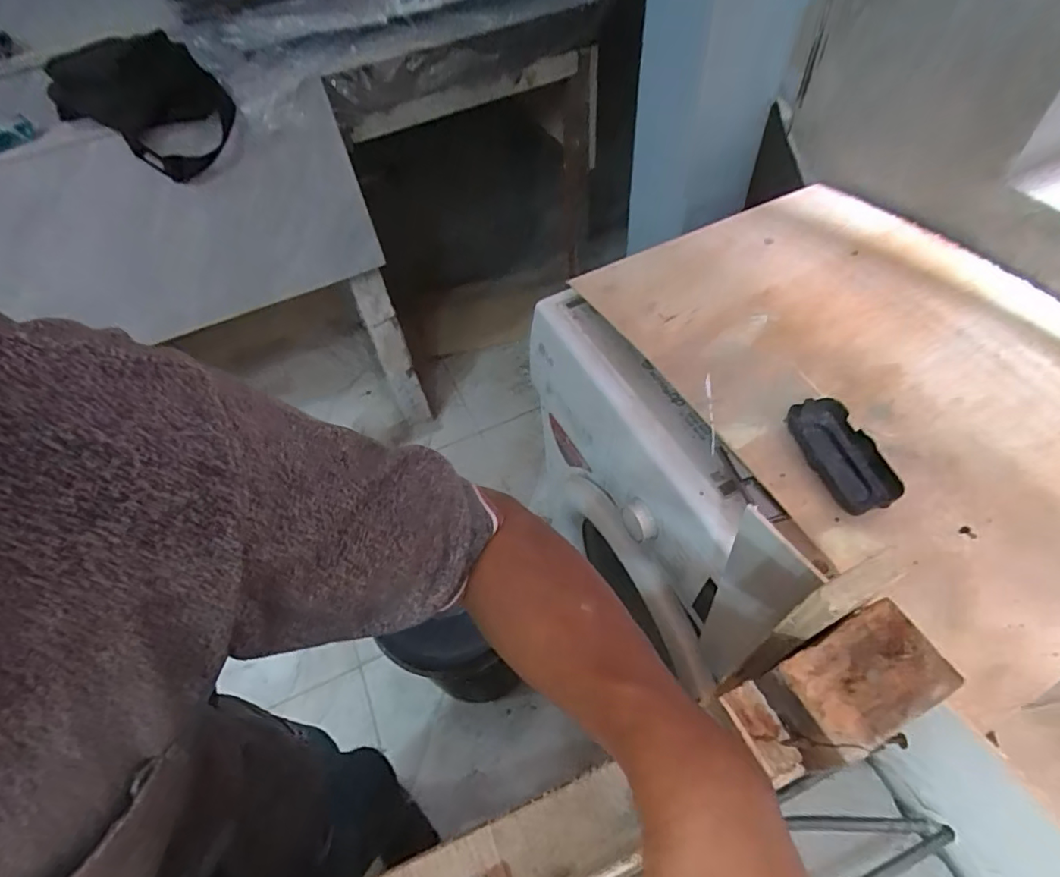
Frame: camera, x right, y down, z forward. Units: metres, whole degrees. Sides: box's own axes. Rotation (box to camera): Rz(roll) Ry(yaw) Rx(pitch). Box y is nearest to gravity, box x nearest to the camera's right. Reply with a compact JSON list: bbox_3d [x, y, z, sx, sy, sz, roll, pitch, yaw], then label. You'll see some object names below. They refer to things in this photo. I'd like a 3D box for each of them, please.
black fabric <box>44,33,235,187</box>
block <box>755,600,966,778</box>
[{"bbox_3d":[-0.607,-0.521,0.875,0.222,0.141,0.162,23,59,21],"label":"black fabric"},{"bbox_3d":[0.139,0.107,0.240,0.064,0.034,0.041,-26,55,-13],"label":"block"}]

